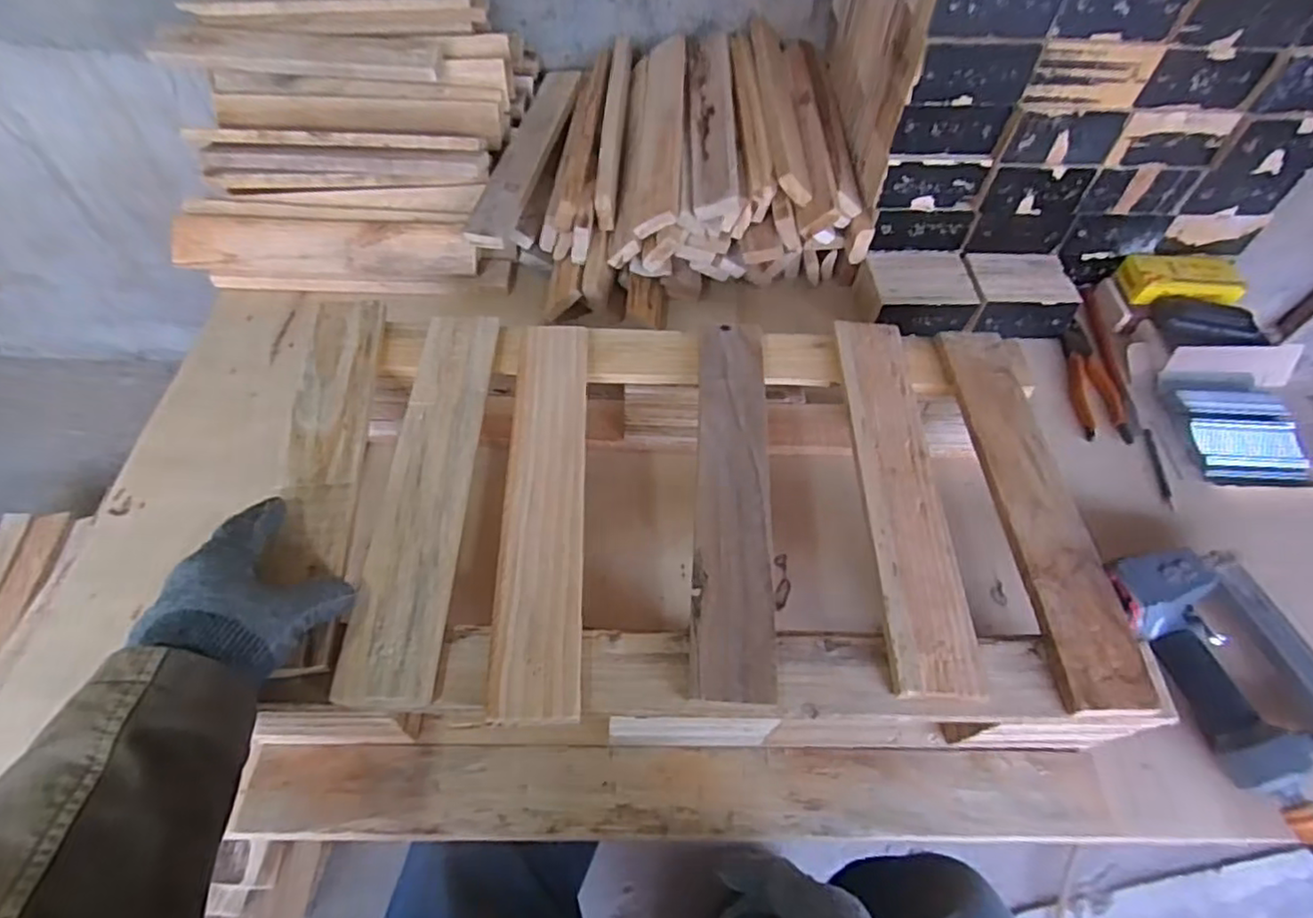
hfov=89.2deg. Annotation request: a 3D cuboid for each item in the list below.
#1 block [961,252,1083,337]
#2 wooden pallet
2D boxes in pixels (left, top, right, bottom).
[{"bbox_3d":[0.438,-0.202,0.808,0.123,0.045,0.096,1,55,-2],"label":"block"},{"bbox_3d":[0.021,0.054,0.568,0.608,0.133,0.352,0,55,-3],"label":"wooden pallet"}]

